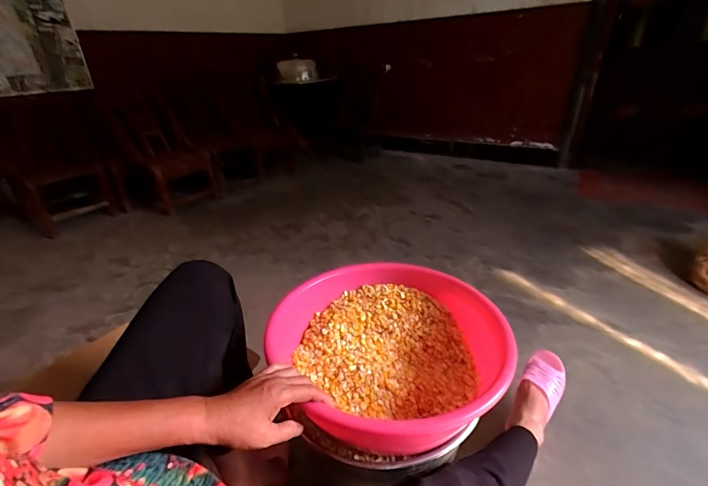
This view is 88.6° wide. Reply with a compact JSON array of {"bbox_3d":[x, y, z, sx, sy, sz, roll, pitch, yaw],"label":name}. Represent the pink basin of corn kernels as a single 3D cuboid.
[{"bbox_3d":[0.066,0.163,0.585,0.348,0.120,0.349,-3,31,2],"label":"pink basin of corn kernels"}]

